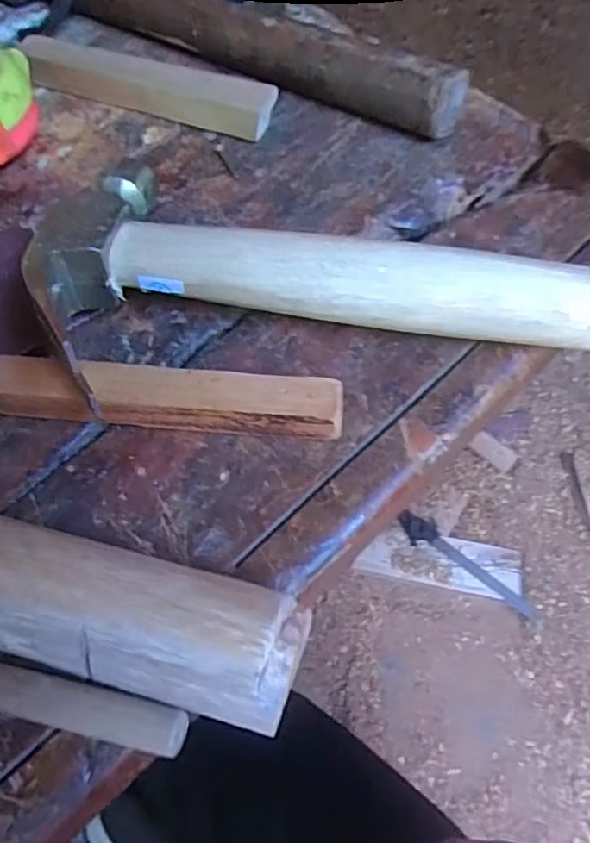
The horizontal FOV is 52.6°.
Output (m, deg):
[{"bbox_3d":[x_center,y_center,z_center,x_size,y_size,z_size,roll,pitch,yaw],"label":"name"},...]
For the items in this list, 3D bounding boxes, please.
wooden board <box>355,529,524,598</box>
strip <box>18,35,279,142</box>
[{"bbox_3d":[0.254,0.244,1.042,0.277,0.015,0.089,10,68,3],"label":"wooden board"},{"bbox_3d":[-0.081,-0.177,0.311,0.149,0.022,0.021,22,65,14],"label":"strip"}]

